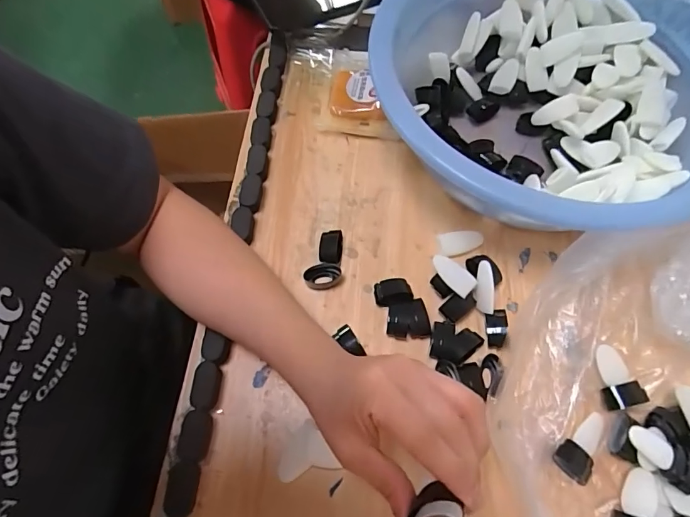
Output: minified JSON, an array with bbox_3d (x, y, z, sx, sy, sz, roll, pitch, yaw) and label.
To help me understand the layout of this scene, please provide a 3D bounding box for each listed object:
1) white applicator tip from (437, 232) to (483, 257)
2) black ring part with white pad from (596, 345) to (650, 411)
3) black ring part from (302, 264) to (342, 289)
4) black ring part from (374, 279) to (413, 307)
[{"bbox_3d":[0.112,-0.016,0.413,0.041,0.006,0.025,-11,66,-4],"label":"white applicator tip"},{"bbox_3d":[0.222,0.097,0.351,0.029,0.013,0.049,-13,67,-5],"label":"black ring part with white pad"},{"bbox_3d":[-0.021,0.017,0.397,0.033,0.018,0.019,-23,68,-9],"label":"black ring part"},{"bbox_3d":[0.044,0.031,0.389,0.033,0.017,0.023,-2,66,0],"label":"black ring part"}]

